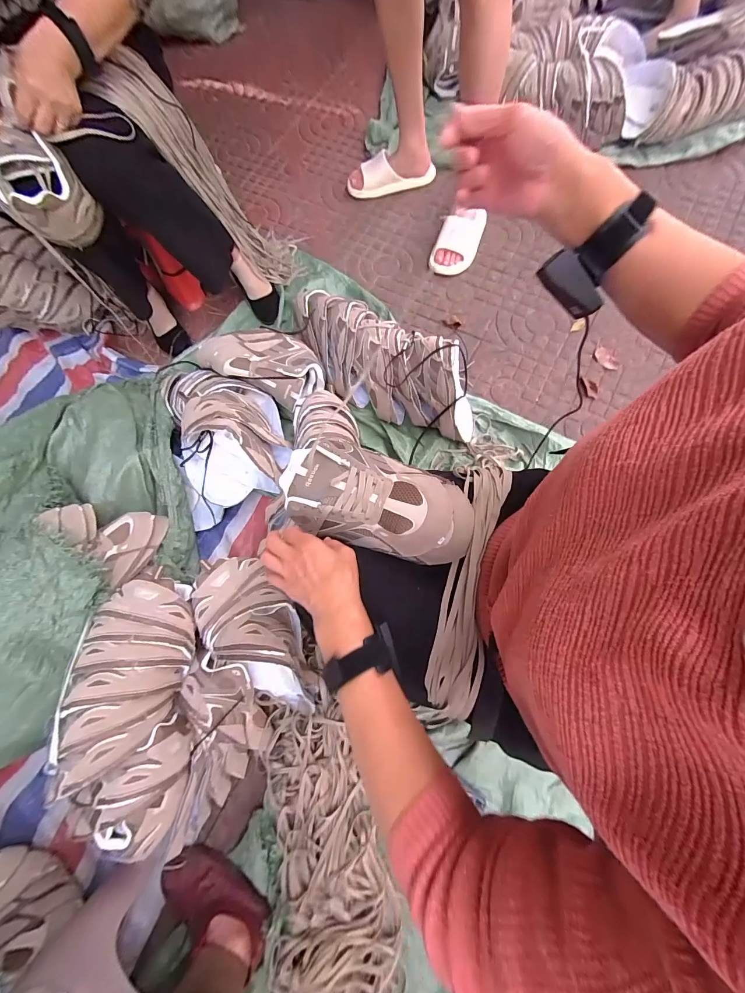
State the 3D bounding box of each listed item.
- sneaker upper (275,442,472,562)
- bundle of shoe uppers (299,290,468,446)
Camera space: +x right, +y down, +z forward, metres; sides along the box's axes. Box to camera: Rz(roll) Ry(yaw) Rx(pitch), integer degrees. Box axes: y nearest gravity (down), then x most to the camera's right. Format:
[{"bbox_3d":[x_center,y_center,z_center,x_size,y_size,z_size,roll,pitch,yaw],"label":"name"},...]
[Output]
[{"bbox_3d":[-0.001,0.000,0.461,0.261,0.065,0.127,18,75,12],"label":"sneaker upper"},{"bbox_3d":[0.025,-0.336,0.879,0.517,0.142,0.226,22,77,12],"label":"bundle of shoe uppers"}]

